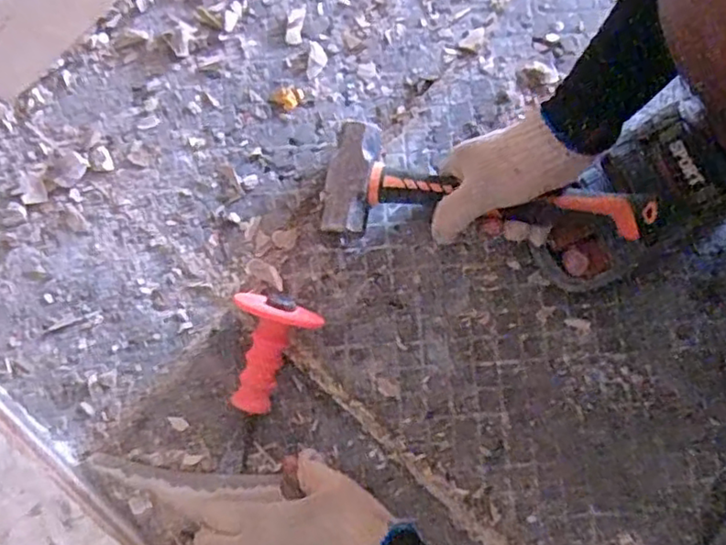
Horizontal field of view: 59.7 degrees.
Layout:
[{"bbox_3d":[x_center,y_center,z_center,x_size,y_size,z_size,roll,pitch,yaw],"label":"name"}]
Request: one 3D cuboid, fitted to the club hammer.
[{"bbox_3d":[0.109,-0.066,0.560,0.282,0.051,0.098,8,79,9],"label":"club hammer"}]

